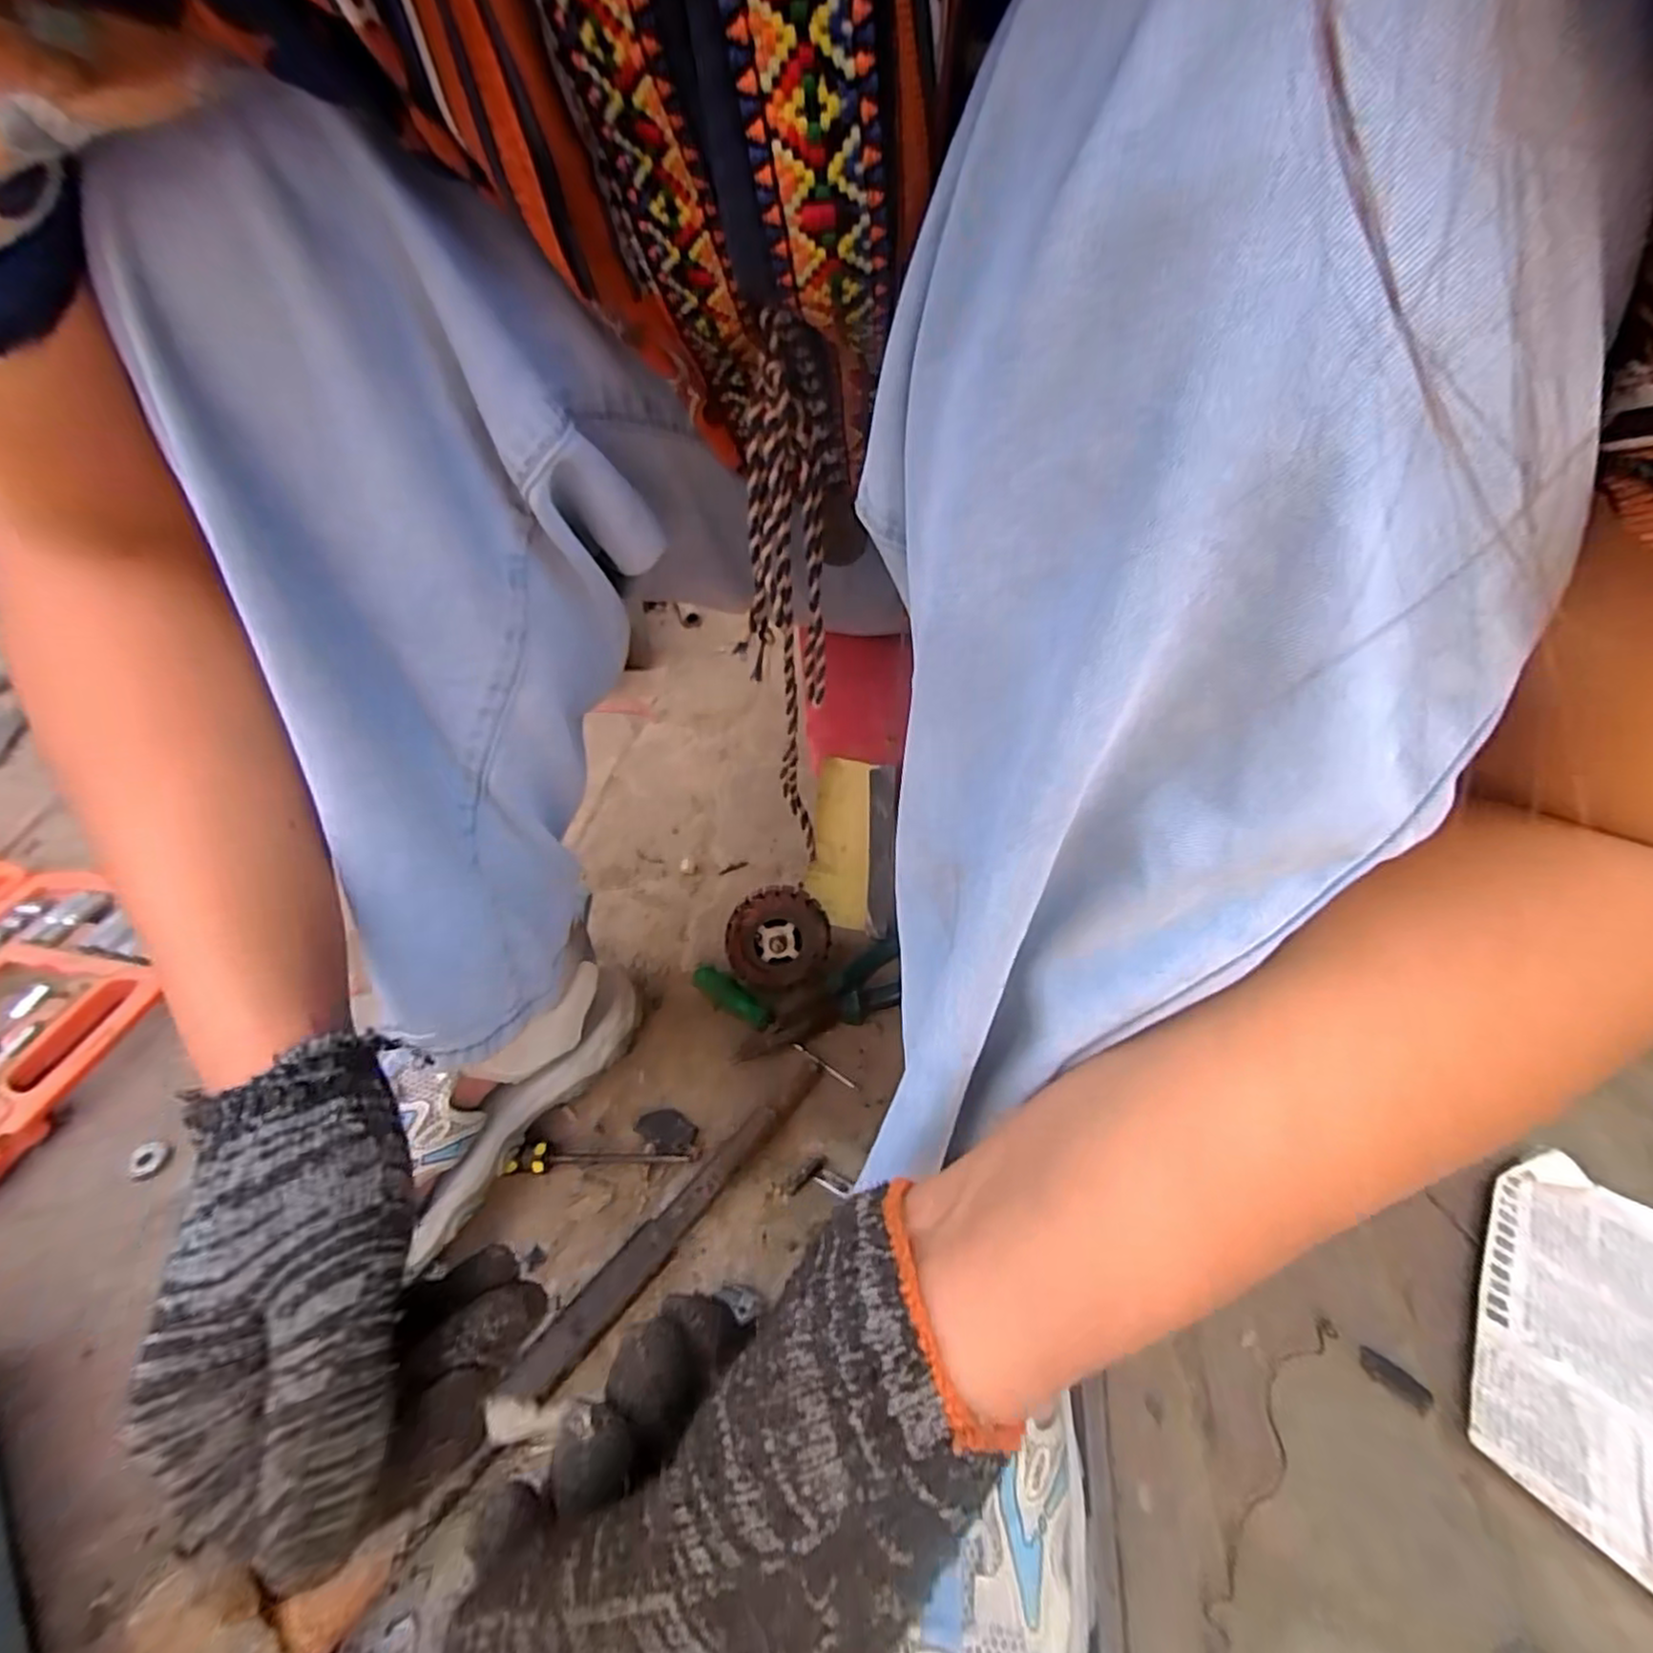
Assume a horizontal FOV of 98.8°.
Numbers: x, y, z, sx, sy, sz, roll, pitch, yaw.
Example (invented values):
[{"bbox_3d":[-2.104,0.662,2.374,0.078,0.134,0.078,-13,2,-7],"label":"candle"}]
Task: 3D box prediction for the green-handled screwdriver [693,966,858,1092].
[{"bbox_3d":[-0.043,0.144,0.511,0.147,0.015,0.021,31,51,28],"label":"green-handled screwdriver"}]

